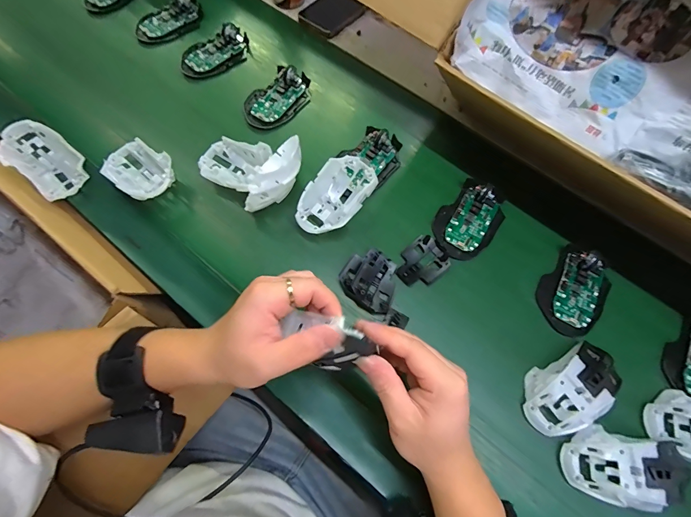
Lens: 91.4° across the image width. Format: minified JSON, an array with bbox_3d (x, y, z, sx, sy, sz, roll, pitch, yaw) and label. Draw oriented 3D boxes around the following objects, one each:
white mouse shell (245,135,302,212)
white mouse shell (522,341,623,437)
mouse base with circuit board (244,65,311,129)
[{"bbox_3d":[-0.079,-0.096,0.415,0.032,0.074,0.101,31,71,9],"label":"white mouse shell"},{"bbox_3d":[0.242,0.136,0.356,0.111,0.030,0.064,-32,74,-14],"label":"white mouse shell"},{"bbox_3d":[-0.101,-0.238,0.496,0.067,0.029,0.110,41,74,13],"label":"mouse base with circuit board"}]

